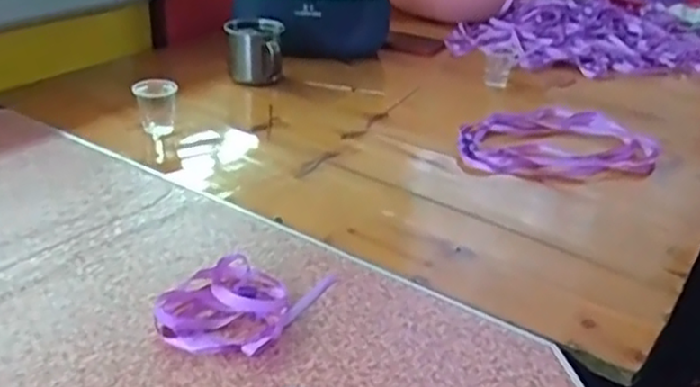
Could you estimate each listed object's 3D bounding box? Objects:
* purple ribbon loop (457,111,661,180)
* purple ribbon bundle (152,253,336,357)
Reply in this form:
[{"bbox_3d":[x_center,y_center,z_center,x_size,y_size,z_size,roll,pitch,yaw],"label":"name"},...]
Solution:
[{"bbox_3d":[0.257,-0.065,0.865,0.245,0.014,0.181,-12,33,-27],"label":"purple ribbon loop"},{"bbox_3d":[-0.089,0.084,0.553,0.097,0.017,0.126,16,31,22],"label":"purple ribbon bundle"}]

